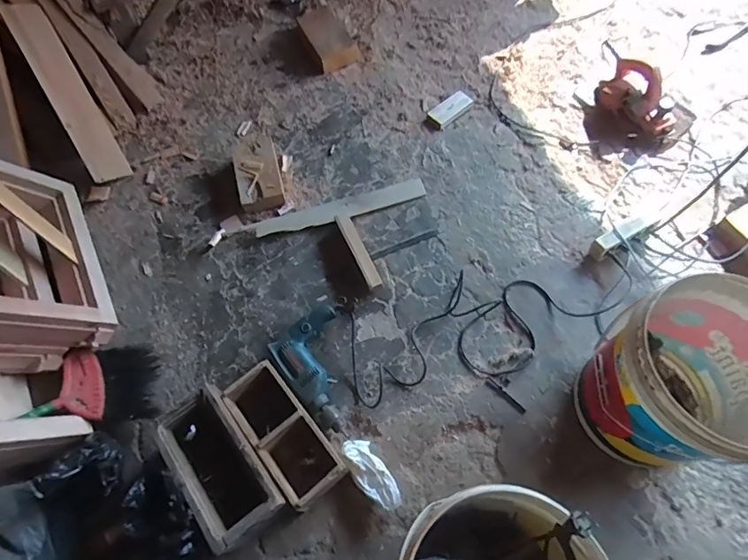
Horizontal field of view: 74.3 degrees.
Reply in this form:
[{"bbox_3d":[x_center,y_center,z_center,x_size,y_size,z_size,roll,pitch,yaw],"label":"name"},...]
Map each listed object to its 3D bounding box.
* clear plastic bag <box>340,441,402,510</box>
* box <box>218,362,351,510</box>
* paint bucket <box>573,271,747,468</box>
[{"bbox_3d":[-0.006,0.424,1.077,0.070,0.049,0.172,-31,69,-12],"label":"clear plastic bag"},{"bbox_3d":[-0.194,0.340,1.095,0.134,0.099,0.309,-37,70,-14],"label":"box"},{"bbox_3d":[0.599,0.201,0.976,0.308,0.370,0.297,-1,66,1],"label":"paint bucket"}]

